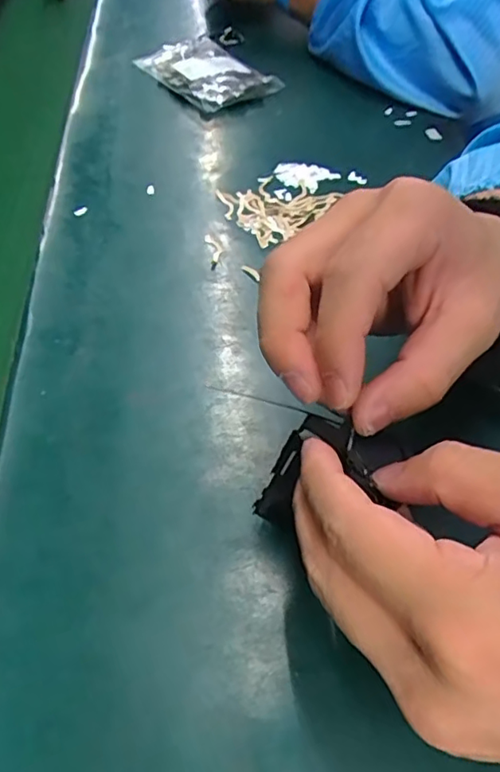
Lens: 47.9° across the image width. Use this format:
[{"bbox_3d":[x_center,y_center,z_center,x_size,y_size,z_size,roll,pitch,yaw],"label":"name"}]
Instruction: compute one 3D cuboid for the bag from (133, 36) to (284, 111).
[{"bbox_3d":[-0.045,-0.323,0.589,0.092,0.026,0.148,-28,56,-21],"label":"bag"}]

